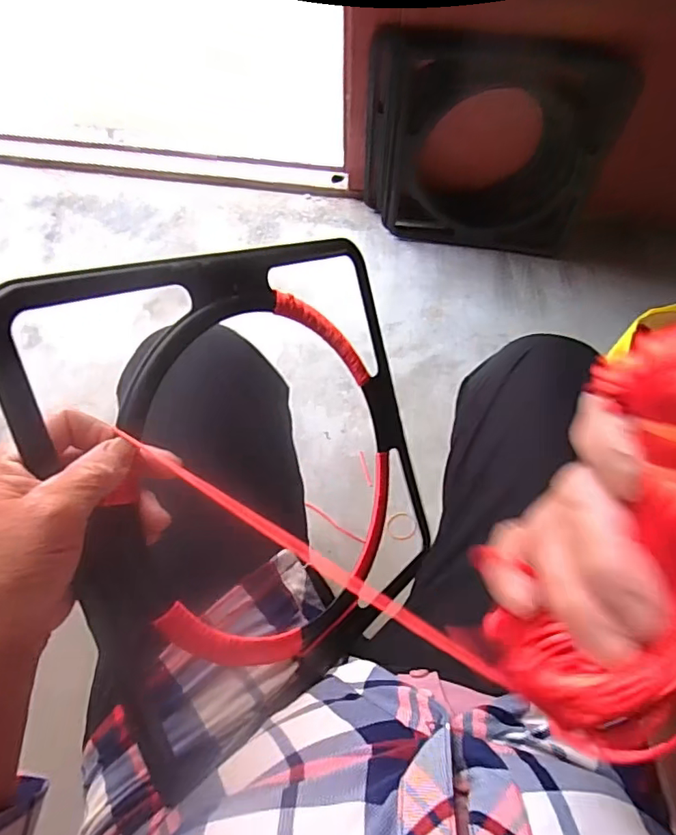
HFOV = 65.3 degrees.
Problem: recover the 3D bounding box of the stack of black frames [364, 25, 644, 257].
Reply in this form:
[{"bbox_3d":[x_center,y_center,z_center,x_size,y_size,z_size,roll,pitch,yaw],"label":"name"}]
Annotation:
[{"bbox_3d":[0.230,-0.421,0.849,0.372,0.323,0.100,10,70,4],"label":"stack of black frames"}]

